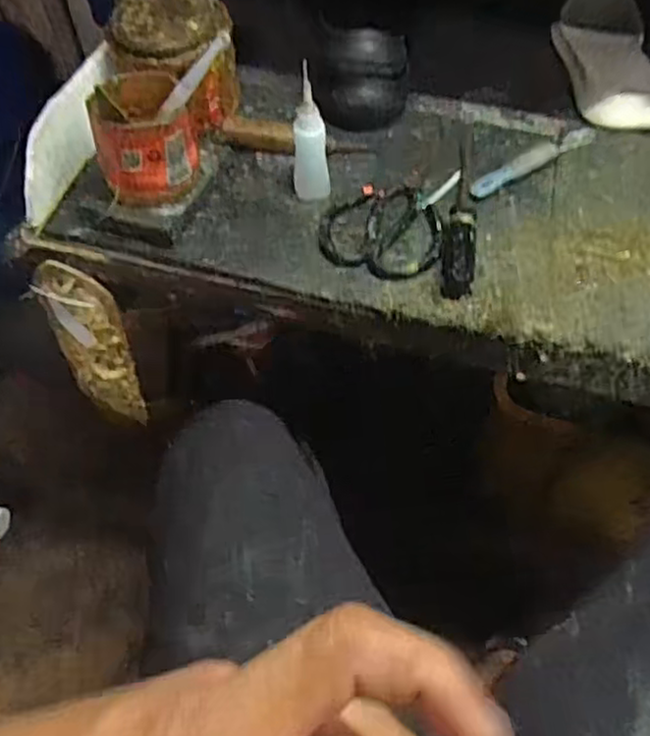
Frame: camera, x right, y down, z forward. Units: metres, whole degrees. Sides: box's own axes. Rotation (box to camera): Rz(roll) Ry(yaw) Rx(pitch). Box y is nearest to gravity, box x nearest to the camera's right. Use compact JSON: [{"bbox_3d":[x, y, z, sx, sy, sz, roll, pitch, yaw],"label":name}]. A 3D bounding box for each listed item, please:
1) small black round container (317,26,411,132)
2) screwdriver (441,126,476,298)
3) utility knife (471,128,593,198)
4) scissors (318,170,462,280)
[{"bbox_3d":[0.034,-0.268,0.657,0.087,0.073,0.070,4,56,3],"label":"small black round container"},{"bbox_3d":[0.119,-0.148,0.597,0.028,0.026,0.209,8,57,6],"label":"screwdriver"},{"bbox_3d":[0.190,-0.190,0.634,0.145,0.010,0.024,-29,60,-17],"label":"utility knife"},{"bbox_3d":[0.052,-0.129,0.594,0.102,0.011,0.128,12,57,9],"label":"scissors"}]

